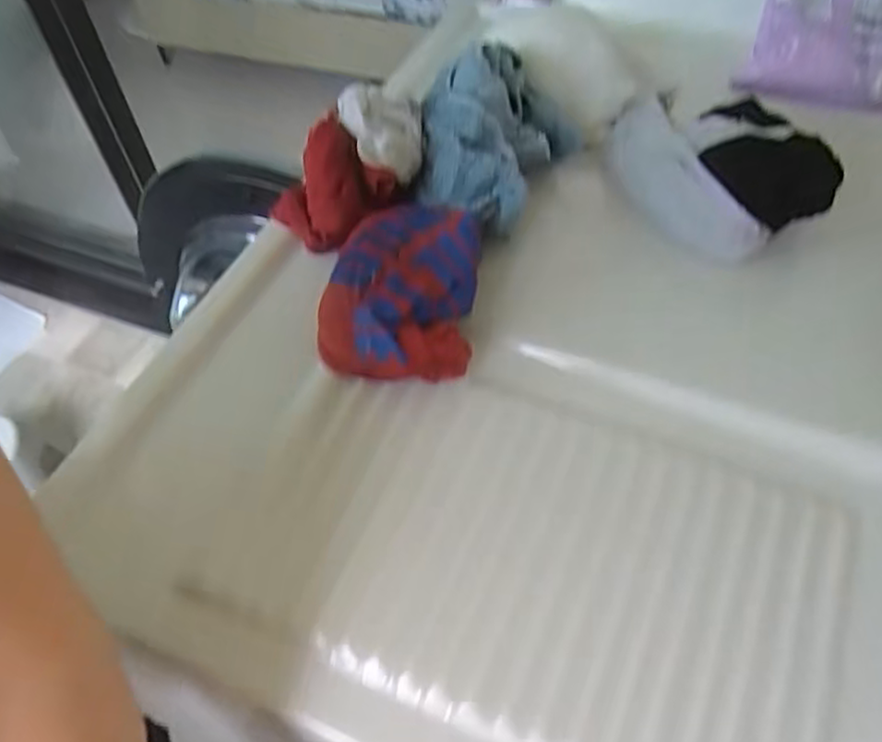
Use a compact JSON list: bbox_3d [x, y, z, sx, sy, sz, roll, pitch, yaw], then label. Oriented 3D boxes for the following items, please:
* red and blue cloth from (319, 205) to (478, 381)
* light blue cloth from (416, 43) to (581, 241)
[{"bbox_3d":[-0.025,-0.052,0.480,0.096,0.063,0.146,1,51,4],"label":"red and blue cloth"},{"bbox_3d":[0.041,-0.185,0.560,0.106,0.073,0.176,11,52,13],"label":"light blue cloth"}]

